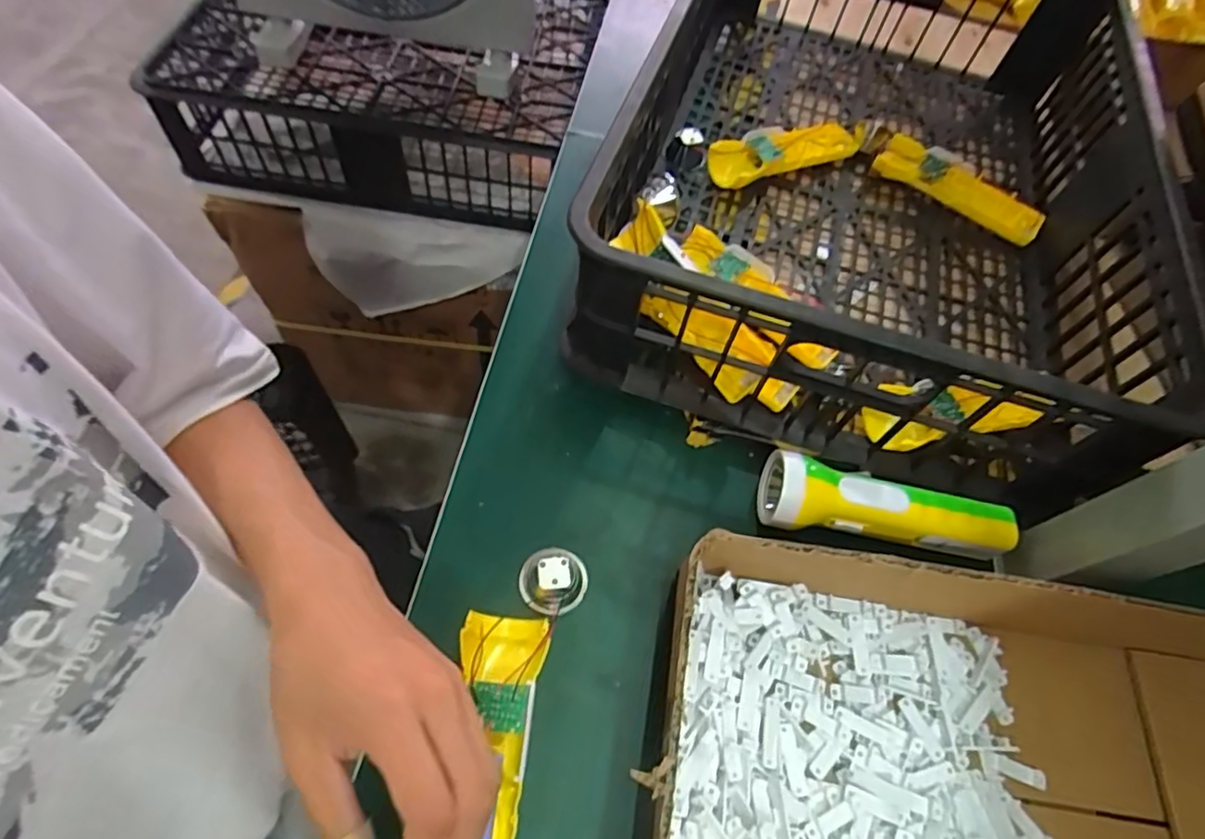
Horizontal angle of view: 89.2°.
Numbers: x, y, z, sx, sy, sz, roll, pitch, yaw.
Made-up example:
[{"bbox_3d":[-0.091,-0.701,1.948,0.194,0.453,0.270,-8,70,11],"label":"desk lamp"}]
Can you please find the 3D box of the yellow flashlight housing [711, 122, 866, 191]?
[{"bbox_3d":[0.184,-0.270,0.608,0.175,0.033,0.054,-25,65,-19],"label":"yellow flashlight housing"}]

